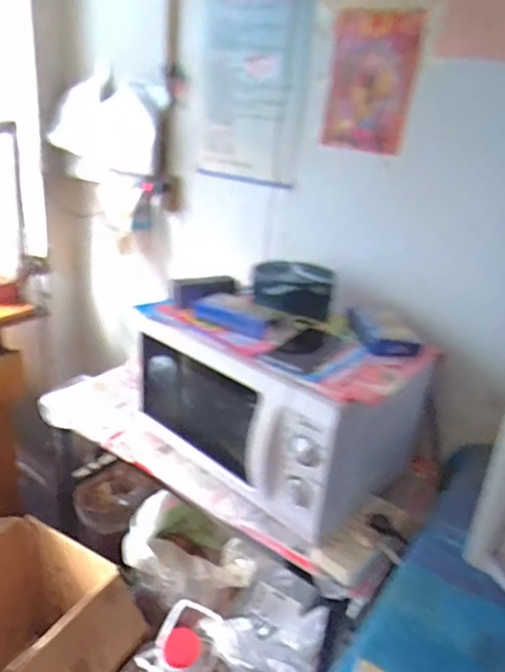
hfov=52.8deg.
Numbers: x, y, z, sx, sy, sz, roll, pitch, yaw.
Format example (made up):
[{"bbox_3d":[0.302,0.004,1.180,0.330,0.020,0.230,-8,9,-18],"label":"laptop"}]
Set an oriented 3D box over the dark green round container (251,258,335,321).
[{"bbox_3d":[0.082,-0.102,1.006,0.168,0.076,0.124,8,23,3],"label":"dark green round container"}]

